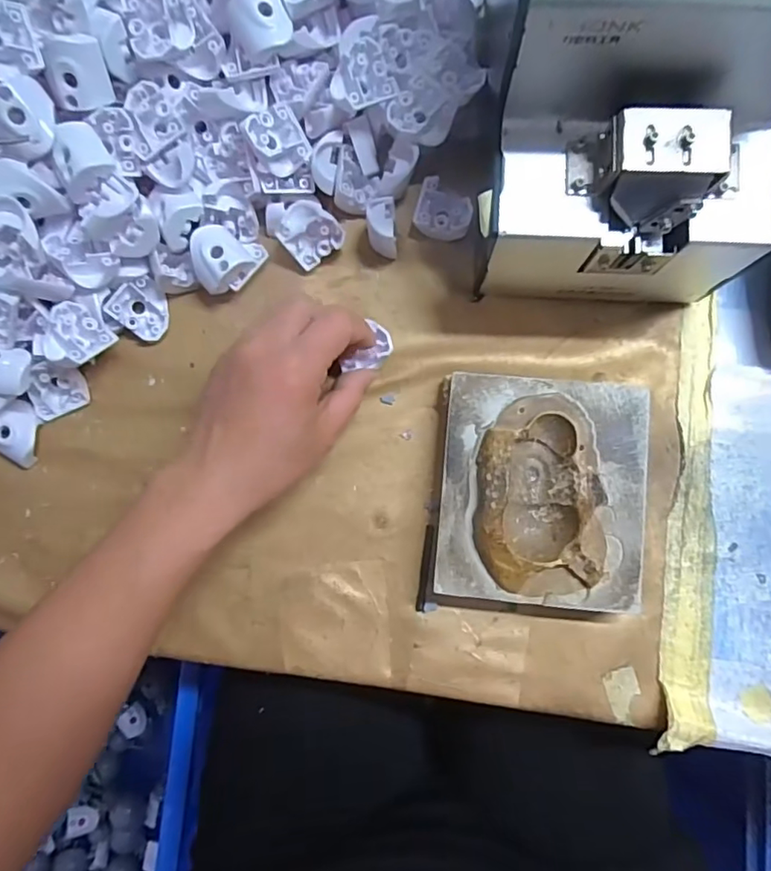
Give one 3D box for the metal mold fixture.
[{"bbox_3d":[0.079,0.029,0.290,0.106,0.028,0.114,5,84,4],"label":"metal mold fixture"}]

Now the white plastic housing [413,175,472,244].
[{"bbox_3d":[0.034,-0.130,0.325,0.032,0.011,0.034,15,85,5],"label":"white plastic housing"}]

